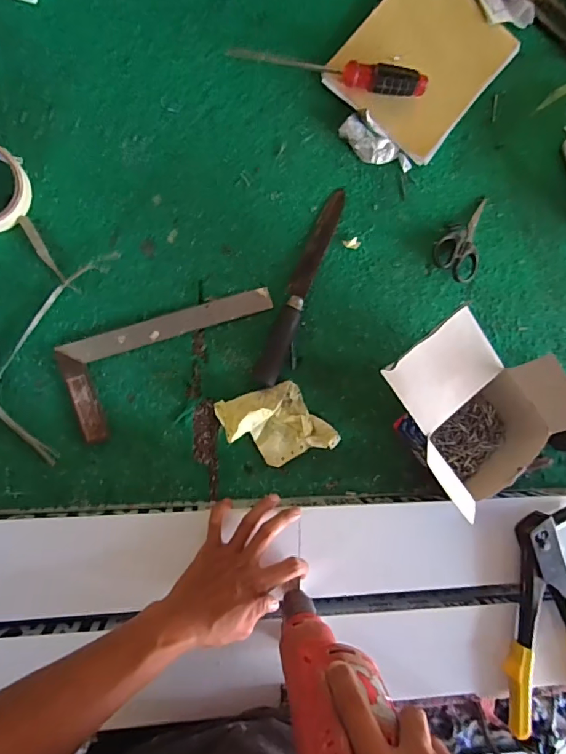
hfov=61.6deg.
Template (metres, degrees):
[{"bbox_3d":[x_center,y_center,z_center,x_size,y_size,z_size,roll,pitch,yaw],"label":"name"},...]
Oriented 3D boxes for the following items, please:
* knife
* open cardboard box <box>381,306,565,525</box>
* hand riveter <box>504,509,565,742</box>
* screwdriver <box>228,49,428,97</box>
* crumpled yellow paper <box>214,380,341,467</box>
[{"bbox_3d":[0.023,-0.108,0.559,0.027,0.013,0.246,23,87,-9],"label":"knife"},{"bbox_3d":[0.195,0.032,0.531,0.163,0.127,0.185,-38,96,-7],"label":"open cardboard box"},{"bbox_3d":[0.316,0.284,0.555,0.118,0.023,0.247,-6,90,-9],"label":"hand riveter"},{"bbox_3d":[0.055,-0.359,0.555,0.228,0.034,0.030,7,89,-10],"label":"screwdriver"},{"bbox_3d":[-0.005,0.055,0.545,0.117,0.034,0.091,-21,94,-9],"label":"crumpled yellow paper"}]

